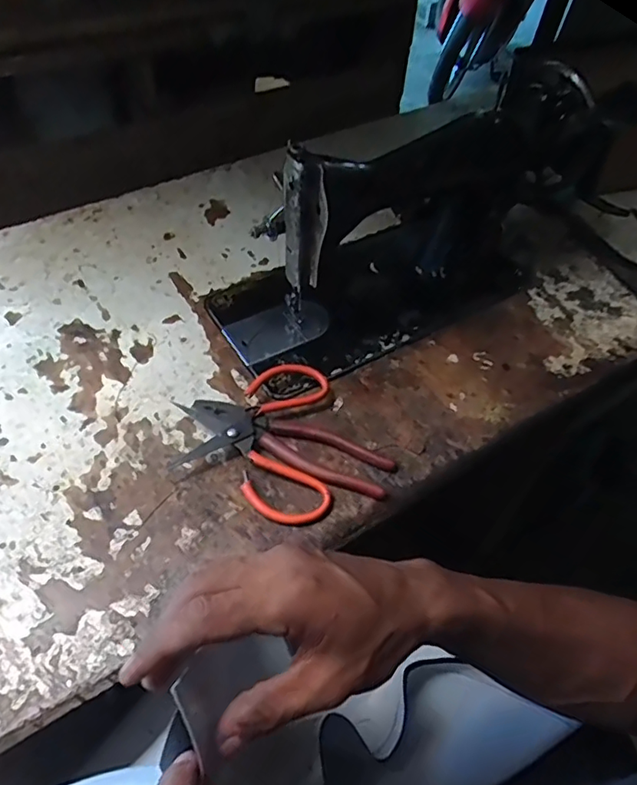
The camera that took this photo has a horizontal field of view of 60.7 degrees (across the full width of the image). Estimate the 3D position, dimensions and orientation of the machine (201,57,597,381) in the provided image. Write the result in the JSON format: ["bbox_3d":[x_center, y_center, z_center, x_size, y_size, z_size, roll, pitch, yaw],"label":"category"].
[{"bbox_3d":[0.093,-0.198,0.601,0.444,0.191,0.186,-25,57,-20],"label":"machine"}]

